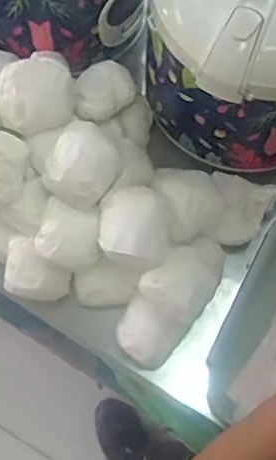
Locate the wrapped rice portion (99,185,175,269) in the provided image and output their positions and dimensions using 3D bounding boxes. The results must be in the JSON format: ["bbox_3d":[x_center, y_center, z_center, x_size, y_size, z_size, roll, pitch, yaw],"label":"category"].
[{"bbox_3d":[-0.004,-0.001,0.627,0.071,0.051,0.078,1,71,-2],"label":"wrapped rice portion"}]

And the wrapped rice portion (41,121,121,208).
[{"bbox_3d":[-0.056,-0.069,0.627,0.070,0.043,0.080,35,73,10],"label":"wrapped rice portion"}]

